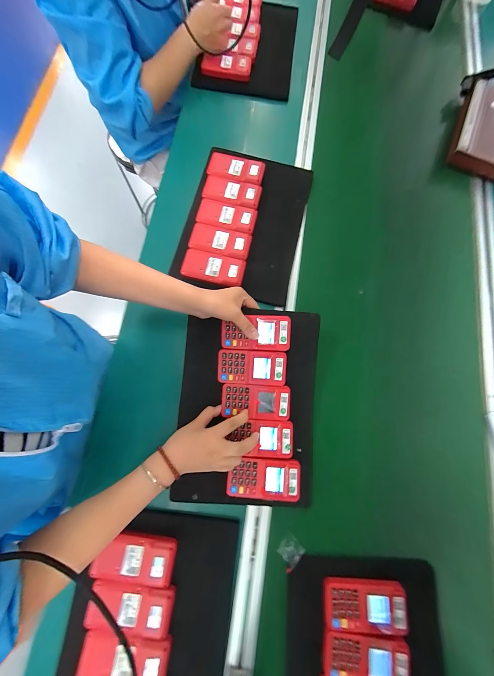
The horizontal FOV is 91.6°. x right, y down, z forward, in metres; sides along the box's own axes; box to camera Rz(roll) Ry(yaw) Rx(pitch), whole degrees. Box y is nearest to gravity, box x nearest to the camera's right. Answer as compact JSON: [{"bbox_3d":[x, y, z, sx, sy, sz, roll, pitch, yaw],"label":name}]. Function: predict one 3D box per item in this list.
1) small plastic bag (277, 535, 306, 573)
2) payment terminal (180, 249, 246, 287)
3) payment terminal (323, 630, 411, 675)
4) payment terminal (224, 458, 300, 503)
[{"bbox_3d":[0.074,0.368,0.414,0.043,0.010,0.035,-28,51,-37],"label":"small plastic bag"},{"bbox_3d":[-0.069,-0.146,0.497,0.125,0.013,0.063,11,74,1],"label":"payment terminal"},{"bbox_3d":[0.181,0.486,0.362,0.122,0.015,0.066,7,74,0],"label":"payment terminal"},{"bbox_3d":[0.029,0.244,0.421,0.123,0.027,0.063,4,74,-1],"label":"payment terminal"}]

